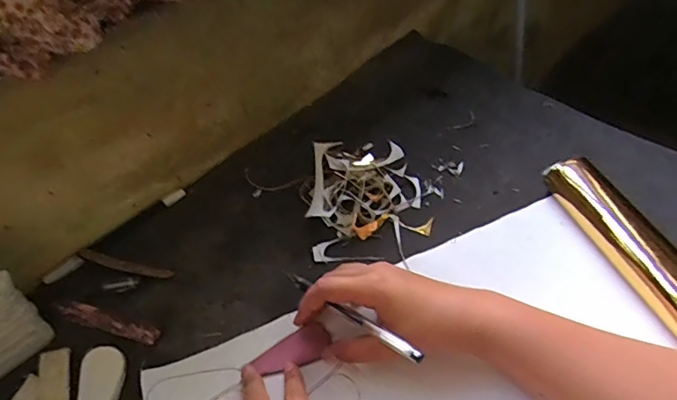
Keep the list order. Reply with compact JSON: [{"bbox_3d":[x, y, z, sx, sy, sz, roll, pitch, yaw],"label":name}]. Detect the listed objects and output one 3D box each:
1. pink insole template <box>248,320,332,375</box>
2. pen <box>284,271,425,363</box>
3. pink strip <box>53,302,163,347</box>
[{"bbox_3d":[-0.037,0.122,0.388,0.063,0.005,0.030,-22,54,-14],"label":"pink insole template"},{"bbox_3d":[0.009,0.086,0.362,0.123,0.006,0.008,26,55,31],"label":"pen"},{"bbox_3d":[-0.197,0.104,0.411,0.095,0.004,0.016,14,52,12],"label":"pink strip"}]

